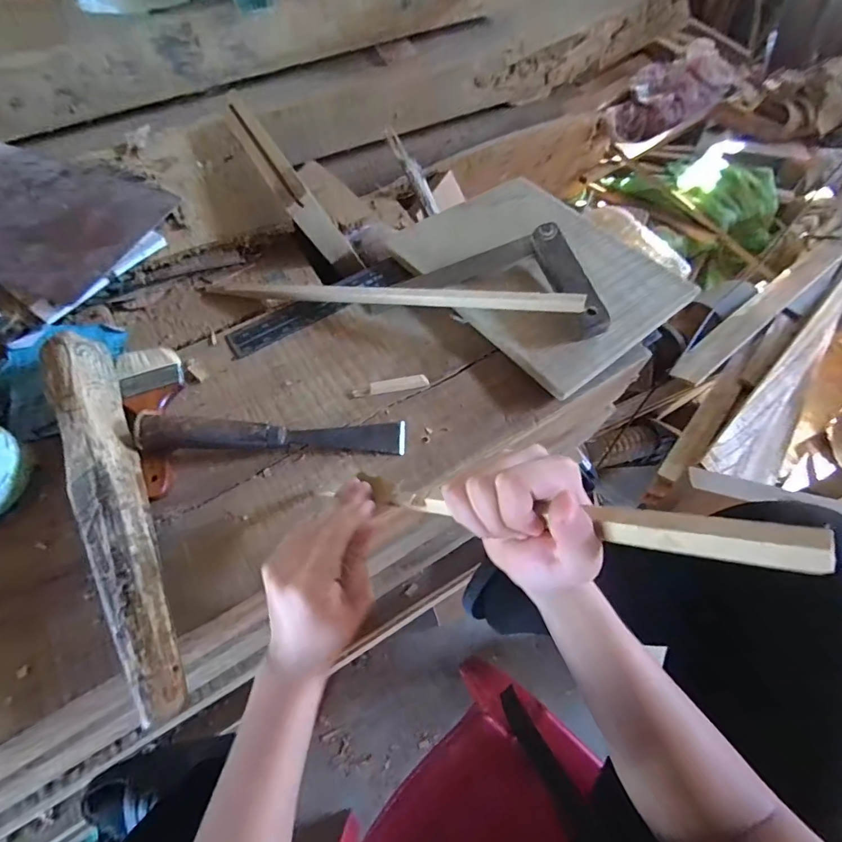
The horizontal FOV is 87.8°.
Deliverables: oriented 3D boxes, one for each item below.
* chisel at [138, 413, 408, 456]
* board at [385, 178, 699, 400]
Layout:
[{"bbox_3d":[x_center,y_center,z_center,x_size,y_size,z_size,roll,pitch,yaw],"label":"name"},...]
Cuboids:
[{"bbox_3d":[-0.146,0.013,0.431,0.255,0.047,0.032,-3,62,0],"label":"chisel"},{"bbox_3d":[0.145,-0.193,0.539,0.231,0.024,0.302,-35,67,-16],"label":"board"}]

